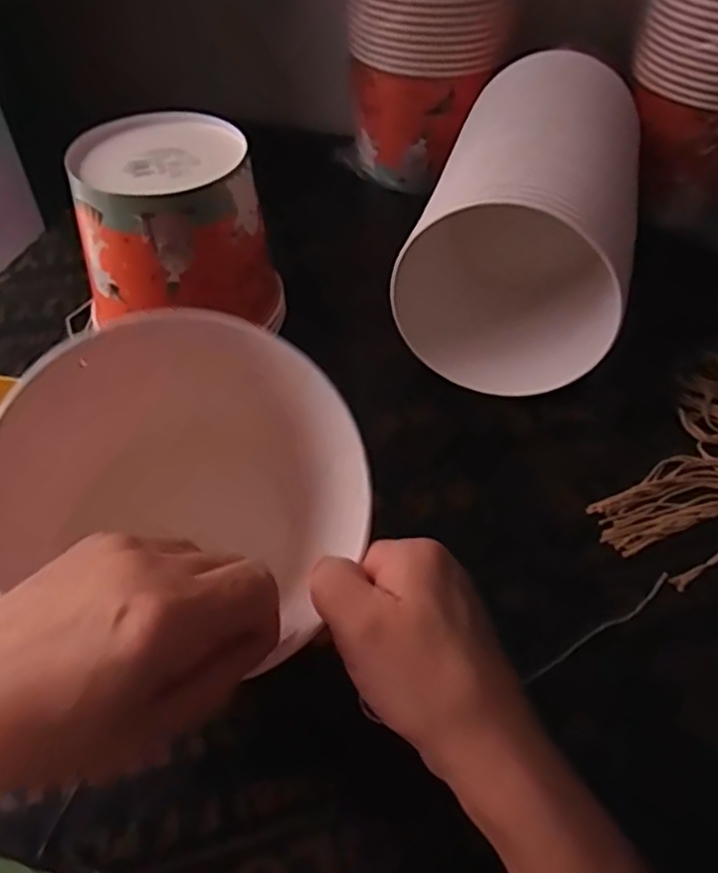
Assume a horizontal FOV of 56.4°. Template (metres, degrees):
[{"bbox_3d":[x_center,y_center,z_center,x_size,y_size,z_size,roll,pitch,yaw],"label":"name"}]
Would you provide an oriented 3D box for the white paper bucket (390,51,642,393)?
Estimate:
[{"bbox_3d":[0.143,-0.185,0.554,0.168,0.171,0.260,17,52,15],"label":"white paper bucket"}]

